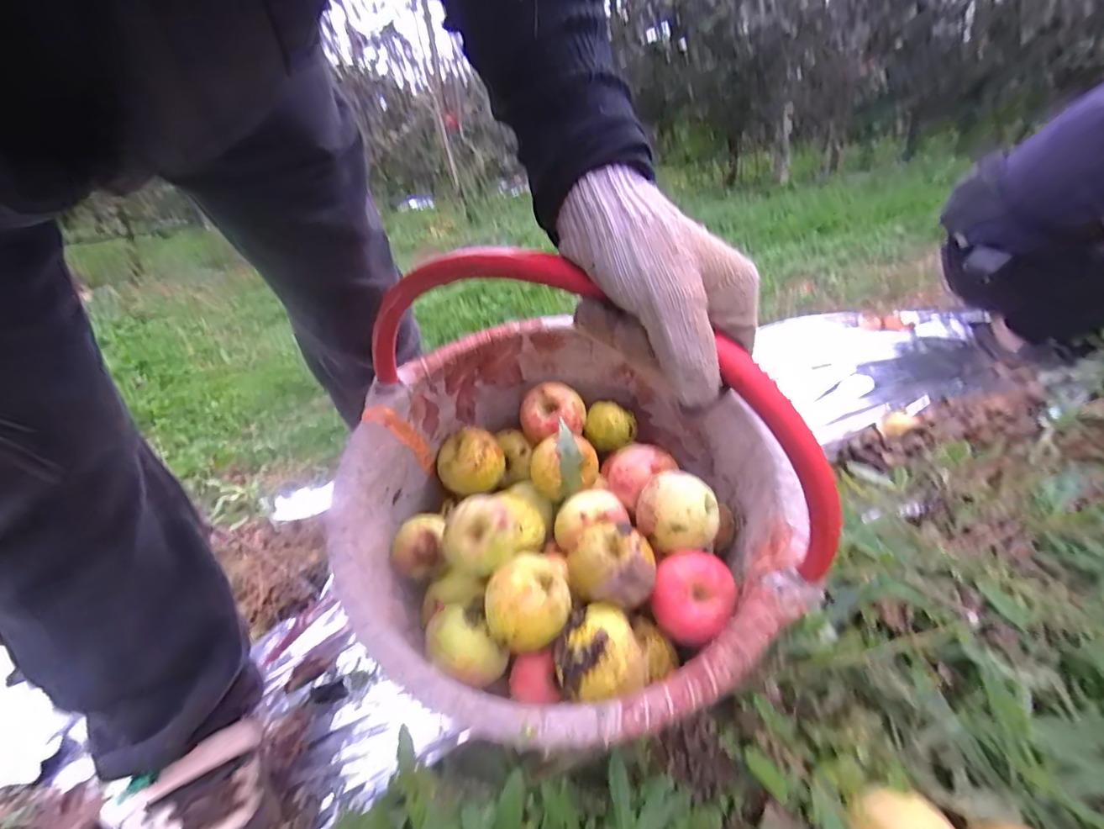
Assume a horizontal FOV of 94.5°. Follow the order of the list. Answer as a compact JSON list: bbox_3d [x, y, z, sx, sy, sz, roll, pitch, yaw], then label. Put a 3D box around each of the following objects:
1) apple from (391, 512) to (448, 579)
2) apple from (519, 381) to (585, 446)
[{"bbox_3d":[-0.123,0.125,0.480,0.052,0.047,0.046,-8,26,-5],"label":"apple"},{"bbox_3d":[0.005,0.000,0.572,0.068,0.060,0.064,-21,30,-29],"label":"apple"}]

